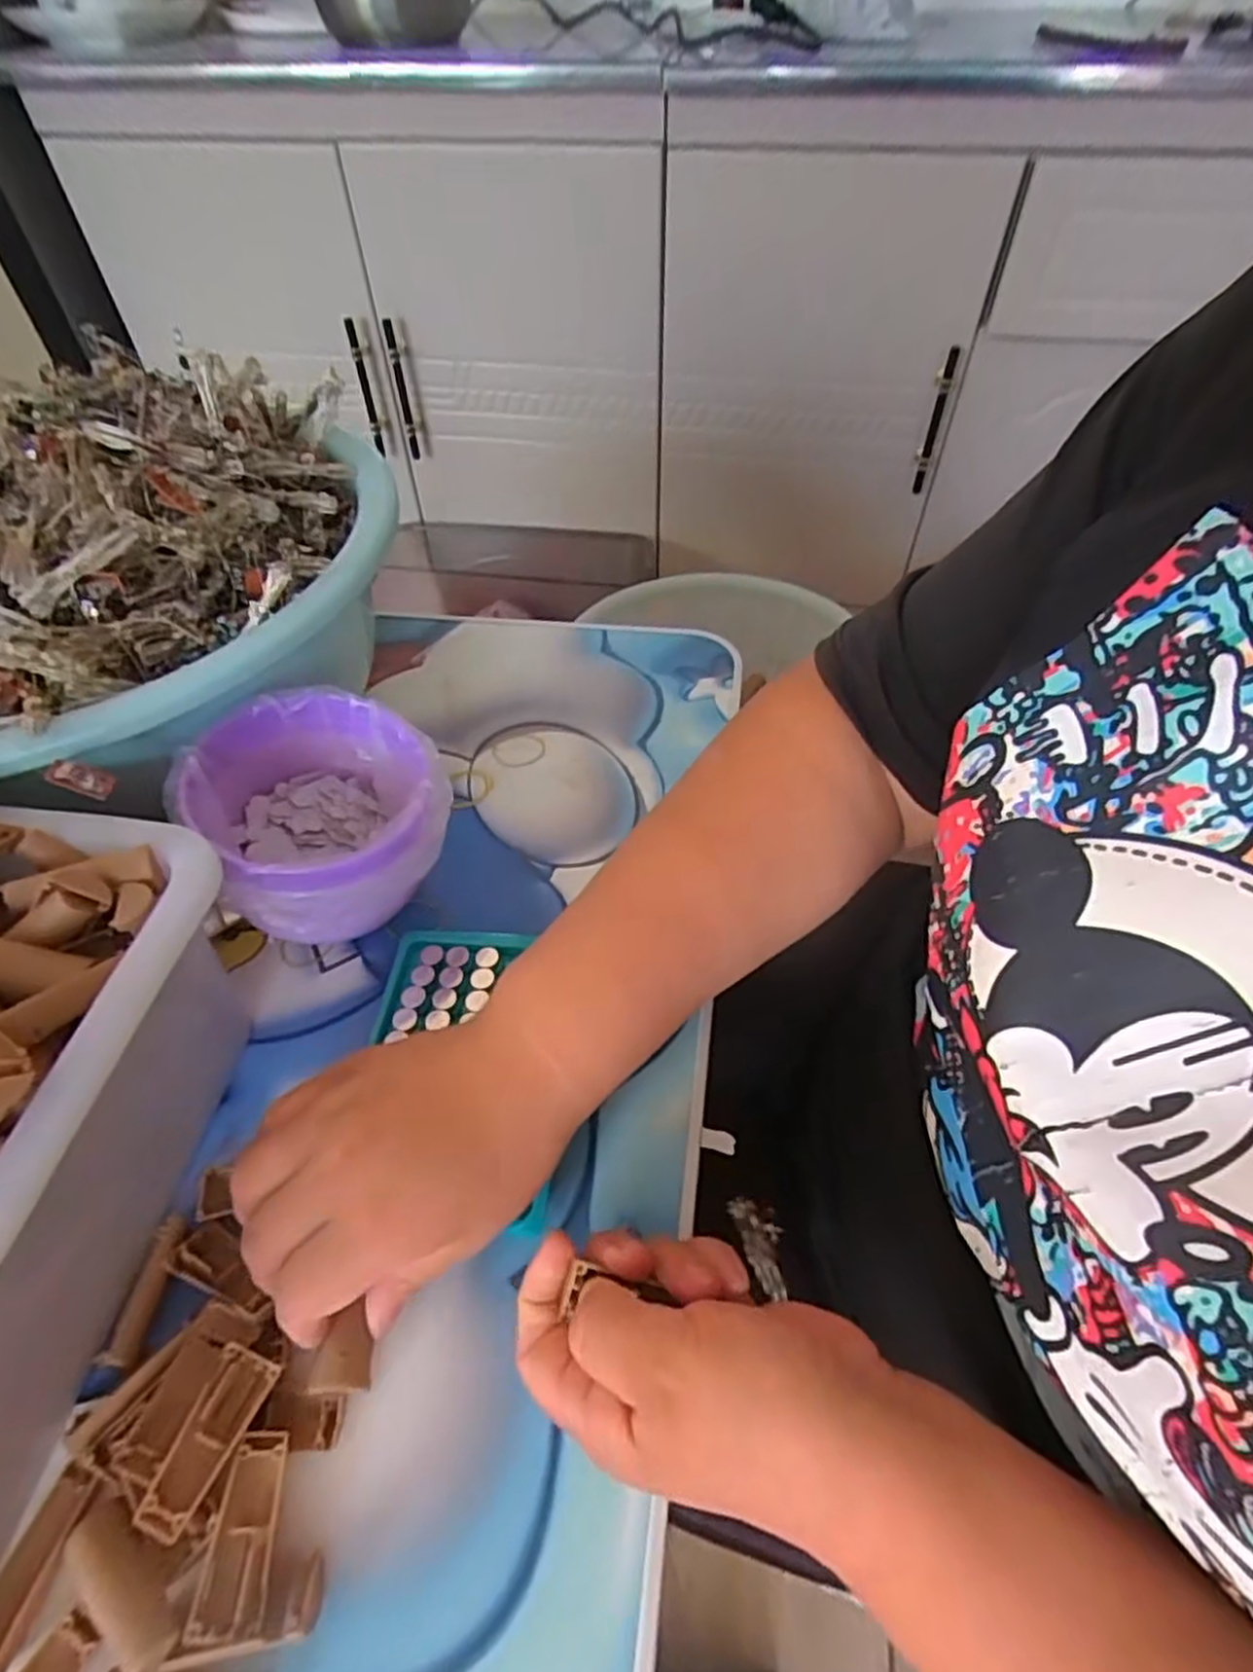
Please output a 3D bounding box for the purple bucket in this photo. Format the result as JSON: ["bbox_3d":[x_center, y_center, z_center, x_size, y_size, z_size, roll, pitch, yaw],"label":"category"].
[{"bbox_3d":[-0.145,-0.012,0.377,0.112,0.076,0.111,-23,55,-18],"label":"purple bucket"}]

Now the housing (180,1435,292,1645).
[{"bbox_3d":[-0.124,0.224,0.248,0.020,0.007,0.049,-4,51,-2],"label":"housing"}]

